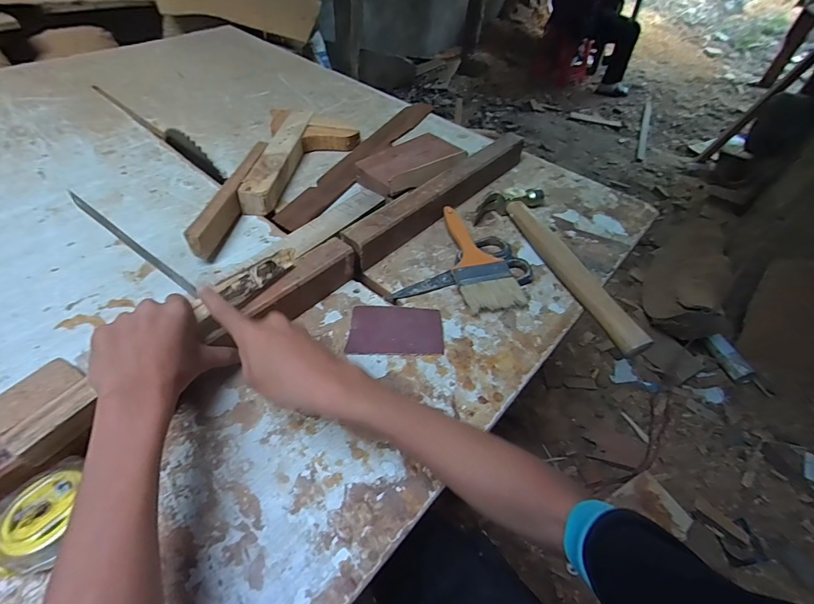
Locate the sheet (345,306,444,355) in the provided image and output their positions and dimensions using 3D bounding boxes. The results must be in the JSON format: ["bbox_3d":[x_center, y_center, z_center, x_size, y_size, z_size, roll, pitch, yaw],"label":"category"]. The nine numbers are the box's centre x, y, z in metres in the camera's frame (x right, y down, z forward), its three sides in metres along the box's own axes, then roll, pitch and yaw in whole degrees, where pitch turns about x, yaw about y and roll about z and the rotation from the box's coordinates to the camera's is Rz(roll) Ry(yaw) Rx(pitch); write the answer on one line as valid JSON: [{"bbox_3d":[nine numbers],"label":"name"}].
[{"bbox_3d":[-0.012,0.029,0.446,0.103,0.009,0.064,1,48,-3],"label":"sheet"}]

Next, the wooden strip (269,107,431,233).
[{"bbox_3d":[-0.068,-0.260,0.688,0.059,0.014,0.455,21,50,15],"label":"wooden strip"}]

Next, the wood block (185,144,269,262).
[{"bbox_3d":[-0.241,-0.149,0.558,0.020,0.052,0.246,6,48,1],"label":"wood block"}]

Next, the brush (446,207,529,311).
[{"bbox_3d":[0.081,-0.058,0.513,0.067,0.028,0.180,-11,50,-14],"label":"brush"}]

